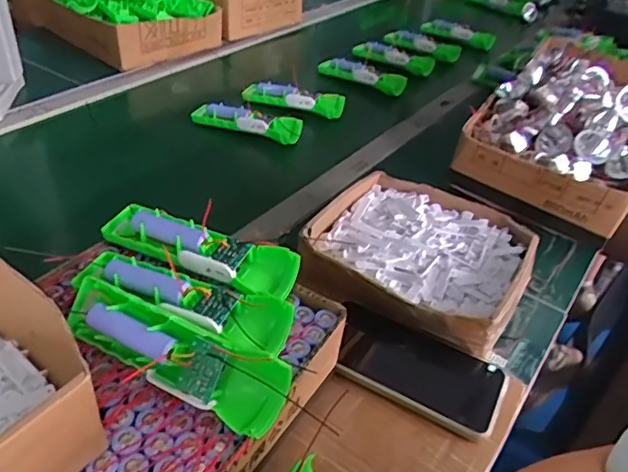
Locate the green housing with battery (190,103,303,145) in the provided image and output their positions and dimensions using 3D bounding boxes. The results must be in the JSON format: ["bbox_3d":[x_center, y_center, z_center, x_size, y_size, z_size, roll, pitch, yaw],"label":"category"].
[{"bbox_3d":[-0.099,-0.171,0.832,0.170,0.029,0.031,15,39,10],"label":"green housing with battery"}]

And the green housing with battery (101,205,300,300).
[{"bbox_3d":[-0.093,0.011,0.460,0.158,0.029,0.048,21,40,17],"label":"green housing with battery"}]

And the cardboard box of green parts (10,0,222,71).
[{"bbox_3d":[-0.373,-0.445,1.066,0.341,0.118,0.218,29,43,26],"label":"cardboard box of green parts"}]

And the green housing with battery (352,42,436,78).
[{"bbox_3d":[0.158,-0.355,1.132,0.172,0.046,0.034,16,39,11],"label":"green housing with battery"}]

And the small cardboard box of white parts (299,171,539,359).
[{"bbox_3d":[0.111,0.015,0.595,0.215,0.053,0.189,24,41,20],"label":"small cardboard box of white parts"}]

